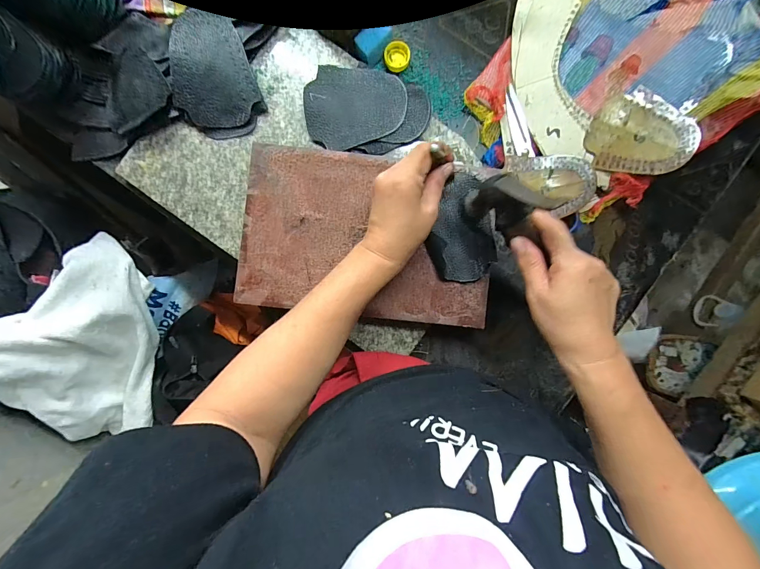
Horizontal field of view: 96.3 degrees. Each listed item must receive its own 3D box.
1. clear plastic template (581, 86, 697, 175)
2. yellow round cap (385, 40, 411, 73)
[{"bbox_3d":[0.285,-0.161,0.374,0.100,0.007,0.082,36,107,12],"label":"clear plastic template"},{"bbox_3d":[0.021,-0.276,0.413,0.031,0.010,0.030,0,92,-2],"label":"yellow round cap"}]

